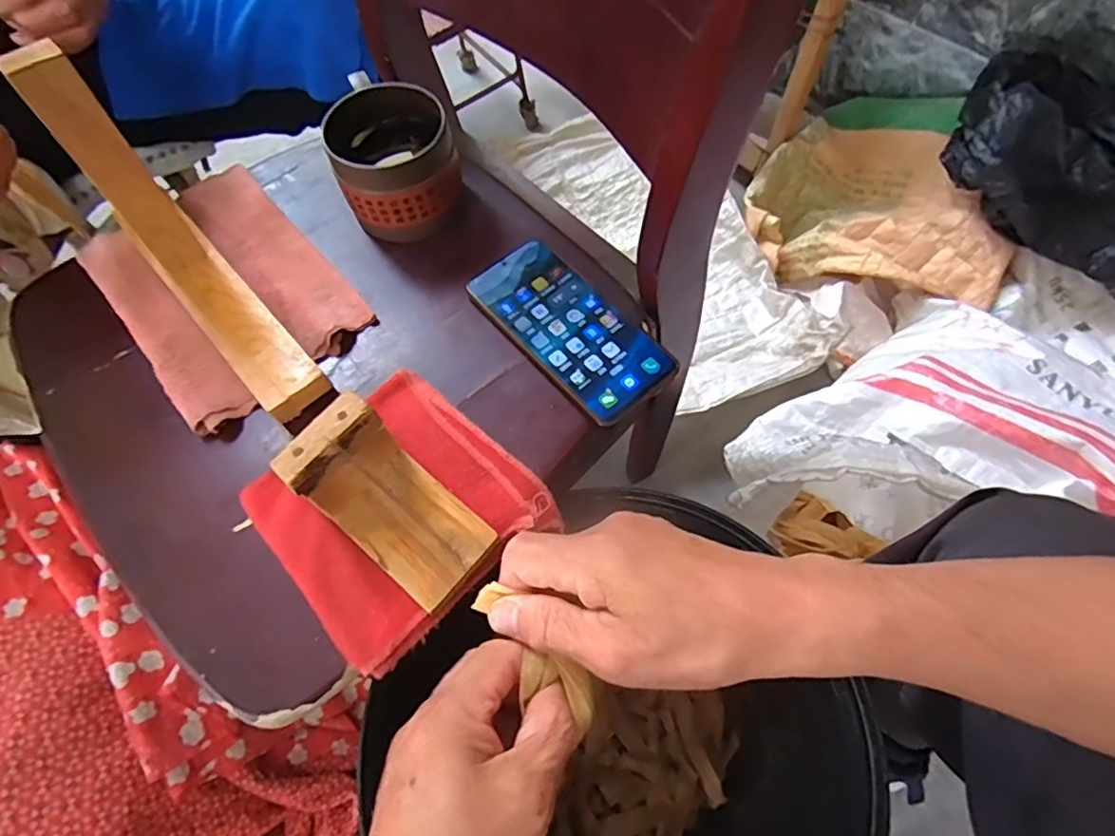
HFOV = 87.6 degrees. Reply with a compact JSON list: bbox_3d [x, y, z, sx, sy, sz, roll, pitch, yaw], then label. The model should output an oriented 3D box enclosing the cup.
[{"bbox_3d":[-0.125,-0.198,0.460,0.091,0.079,0.084,-1,65,2],"label":"cup"}]

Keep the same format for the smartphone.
[{"bbox_3d":[0.009,-0.068,0.432,0.076,0.008,0.160,-39,70,-14],"label":"smartphone"}]

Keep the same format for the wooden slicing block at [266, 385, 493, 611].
[{"bbox_3d":[-0.099,0.052,0.336,0.108,0.068,0.067,37,72,17],"label":"wooden slicing block"}]

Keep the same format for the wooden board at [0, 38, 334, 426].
[{"bbox_3d":[-0.238,-0.102,0.365,0.045,0.157,0.175,-41,70,-15],"label":"wooden board"}]

